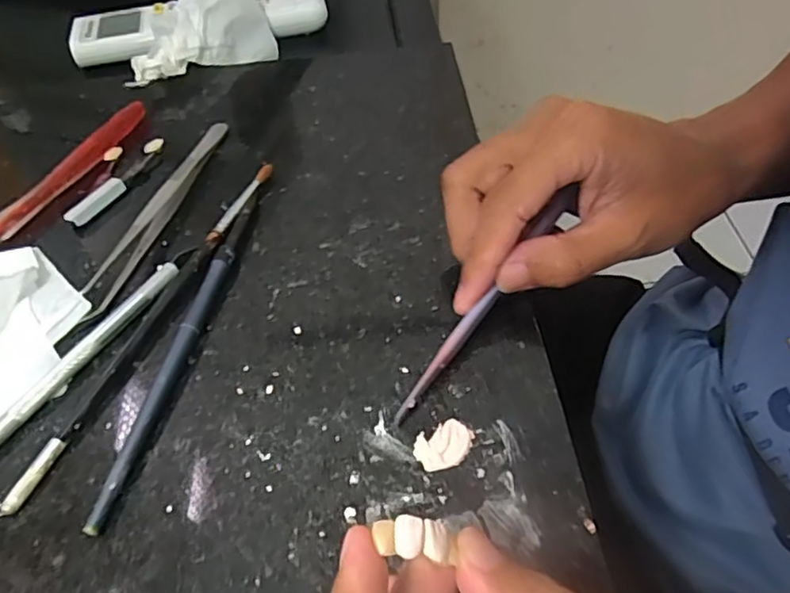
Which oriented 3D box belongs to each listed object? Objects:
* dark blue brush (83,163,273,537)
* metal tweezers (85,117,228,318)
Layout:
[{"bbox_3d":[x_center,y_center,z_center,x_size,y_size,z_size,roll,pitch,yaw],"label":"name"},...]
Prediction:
[{"bbox_3d":[-0.088,0.007,0.264,0.014,0.010,0.186,7,52,9],"label":"dark blue brush"},{"bbox_3d":[-0.114,-0.047,0.303,0.010,0.014,0.134,9,52,10],"label":"metal tweezers"}]

